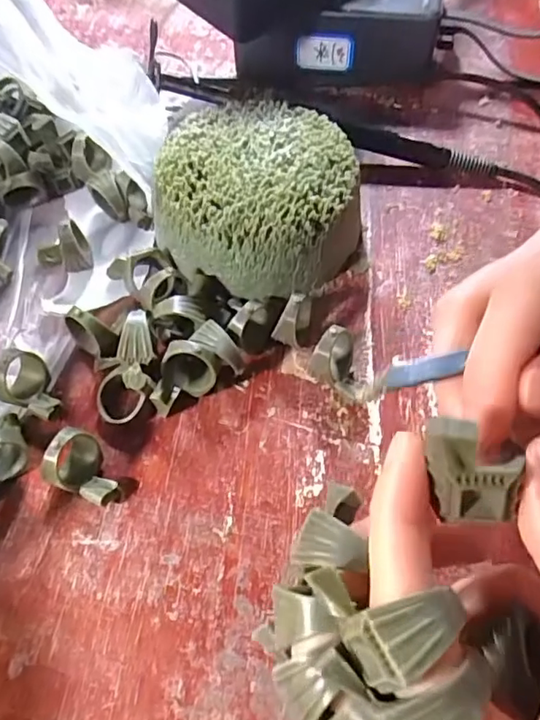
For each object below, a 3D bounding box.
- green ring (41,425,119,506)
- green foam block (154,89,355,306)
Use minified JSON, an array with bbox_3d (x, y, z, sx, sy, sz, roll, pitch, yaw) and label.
[{"bbox_3d":[-0.076,0.044,0.227,0.026,0.027,0.024,-1,59,1],"label":"green ring"},{"bbox_3d":[-0.006,-0.085,0.289,0.098,0.048,0.100,1,59,2],"label":"green foam block"}]

